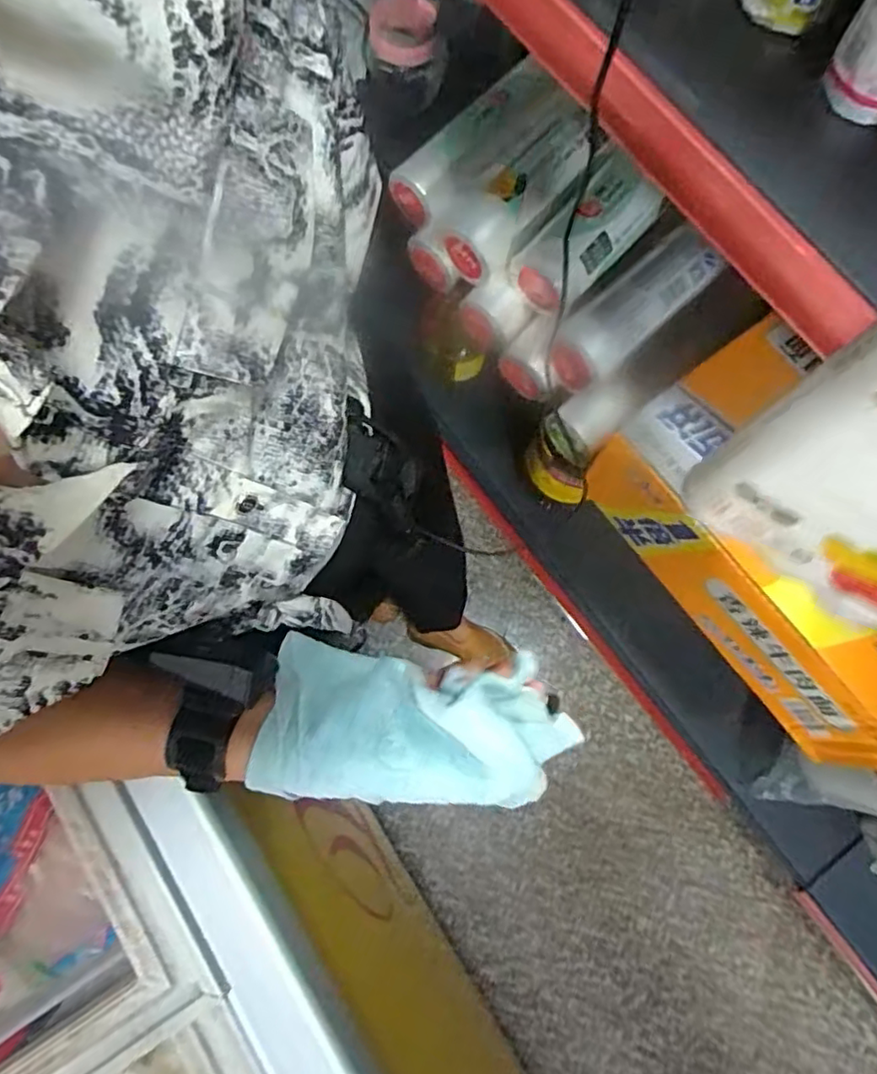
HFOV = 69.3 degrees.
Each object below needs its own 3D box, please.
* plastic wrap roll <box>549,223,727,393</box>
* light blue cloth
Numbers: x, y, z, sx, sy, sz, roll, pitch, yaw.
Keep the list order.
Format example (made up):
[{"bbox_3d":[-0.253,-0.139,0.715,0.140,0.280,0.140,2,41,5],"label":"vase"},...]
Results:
[{"bbox_3d":[0.222,-0.256,0.725,0.208,0.060,0.075,-41,80,-7],"label":"plastic wrap roll"},{"bbox_3d":[-0.011,0.117,0.388,0.188,0.060,0.092,7,72,1],"label":"light blue cloth"}]

